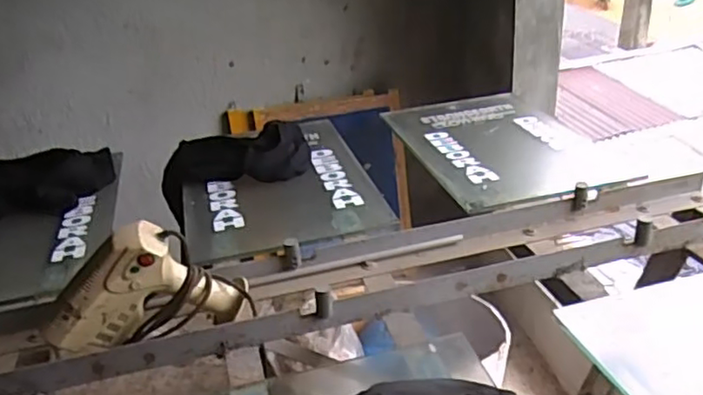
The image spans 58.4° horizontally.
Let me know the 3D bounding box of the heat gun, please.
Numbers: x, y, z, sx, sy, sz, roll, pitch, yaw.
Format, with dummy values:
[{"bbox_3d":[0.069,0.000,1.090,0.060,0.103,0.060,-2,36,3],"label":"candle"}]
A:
[{"bbox_3d":[-0.315,0.135,0.945,0.301,0.197,0.071,-13,29,-15],"label":"heat gun"}]

